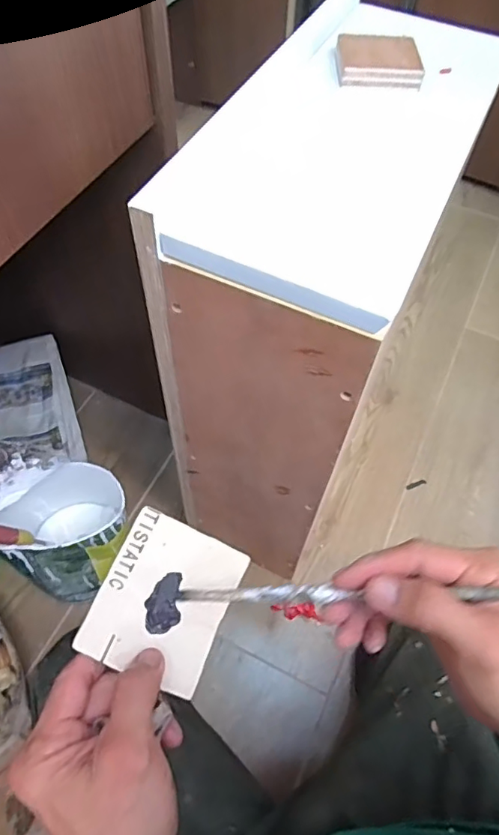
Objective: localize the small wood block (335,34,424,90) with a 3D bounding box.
[{"bbox_3d":[0.115,-0.318,0.474,0.072,0.019,0.058,2,58,-1],"label":"small wood block"}]

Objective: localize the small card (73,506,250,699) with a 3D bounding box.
[{"bbox_3d":[-0.050,0.110,0.325,0.075,0.017,0.087,29,68,-8],"label":"small card"}]

